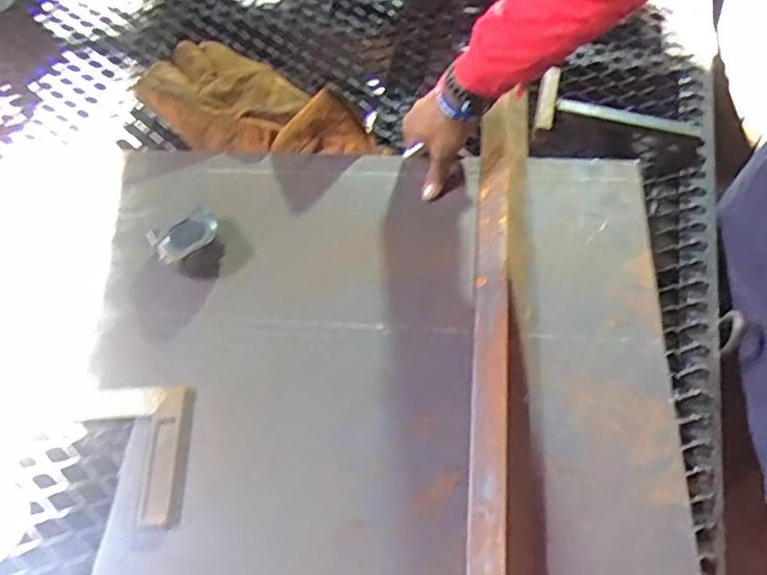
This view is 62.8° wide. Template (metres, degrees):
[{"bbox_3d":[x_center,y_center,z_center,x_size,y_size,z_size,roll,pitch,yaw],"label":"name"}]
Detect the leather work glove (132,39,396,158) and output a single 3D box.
[{"bbox_3d":[-0.175,-0.233,0.783,0.333,0.064,0.159,39,66,21],"label":"leather work glove"}]

